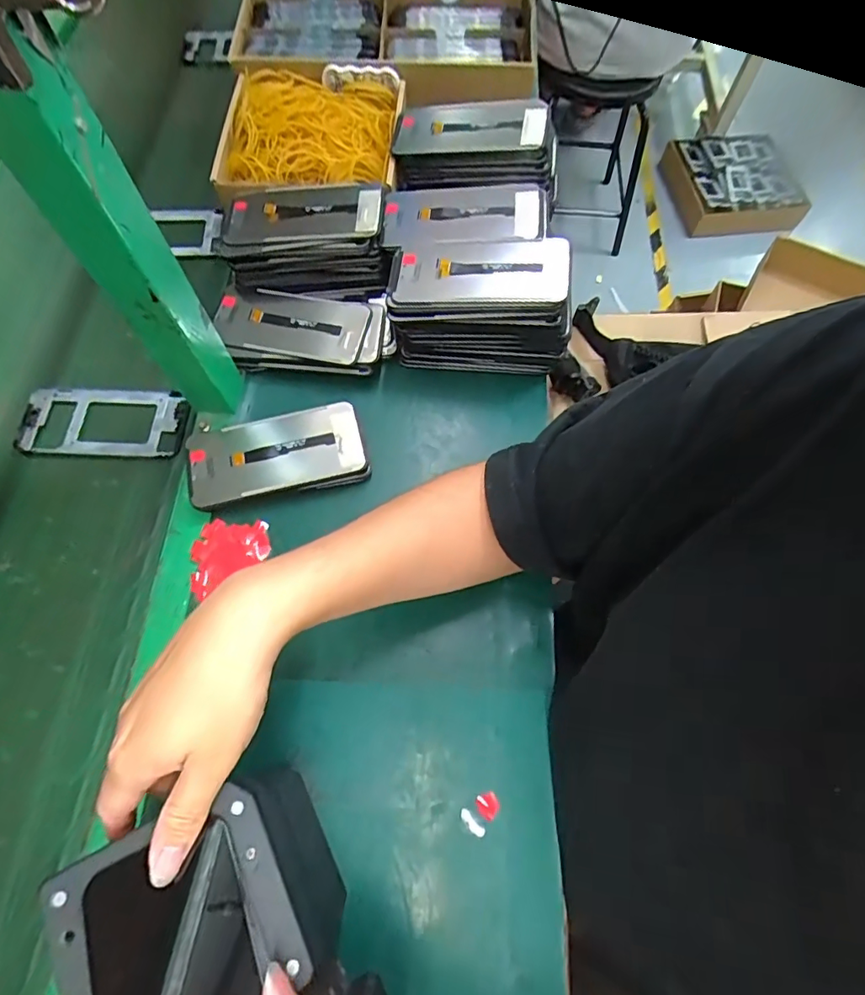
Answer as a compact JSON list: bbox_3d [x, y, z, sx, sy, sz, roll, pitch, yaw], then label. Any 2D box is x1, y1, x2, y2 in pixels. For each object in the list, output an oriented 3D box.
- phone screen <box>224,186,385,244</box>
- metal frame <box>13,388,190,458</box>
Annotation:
[{"bbox_3d":[-0.133,-0.283,0.522,0.162,0.011,0.066,-1,72,6],"label":"phone screen"},{"bbox_3d":[-0.325,-0.075,0.516,0.160,0.005,0.076,1,67,1],"label":"metal frame"}]

